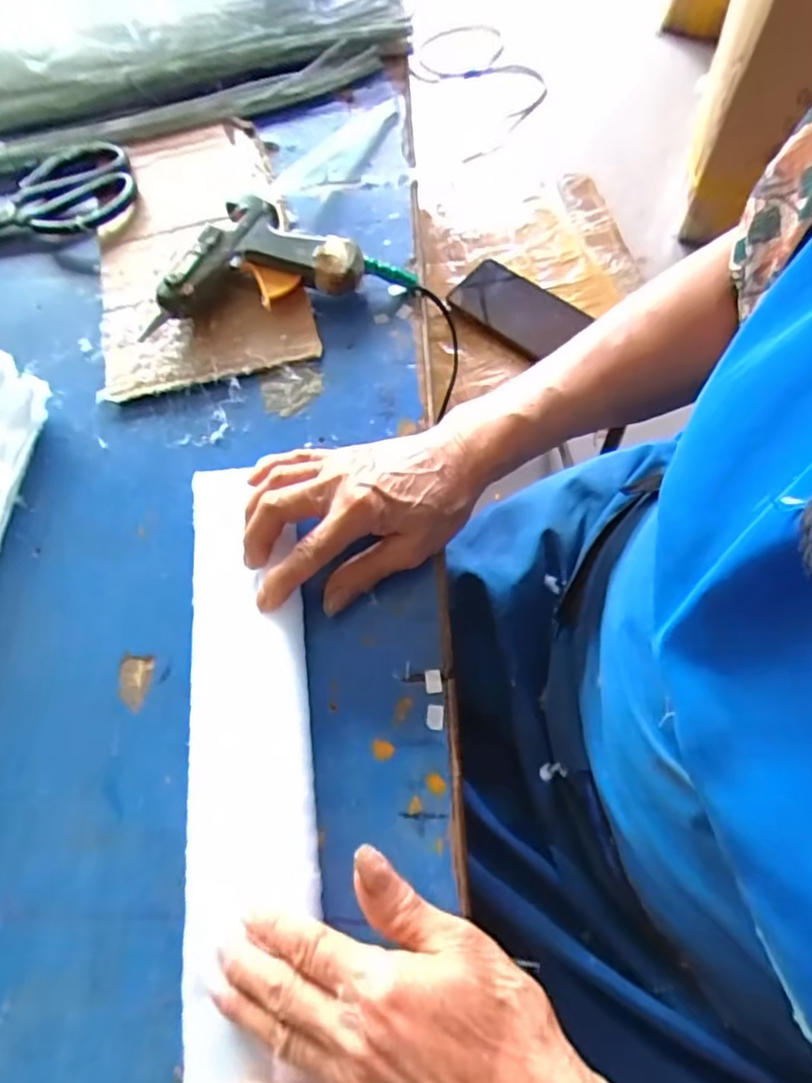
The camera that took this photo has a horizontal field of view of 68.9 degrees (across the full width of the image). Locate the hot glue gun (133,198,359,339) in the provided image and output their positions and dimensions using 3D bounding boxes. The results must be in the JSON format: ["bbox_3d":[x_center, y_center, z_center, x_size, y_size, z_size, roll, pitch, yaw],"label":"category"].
[{"bbox_3d":[-0.112,-0.202,0.424,0.151,0.035,0.081,-12,68,-2],"label":"hot glue gun"}]

